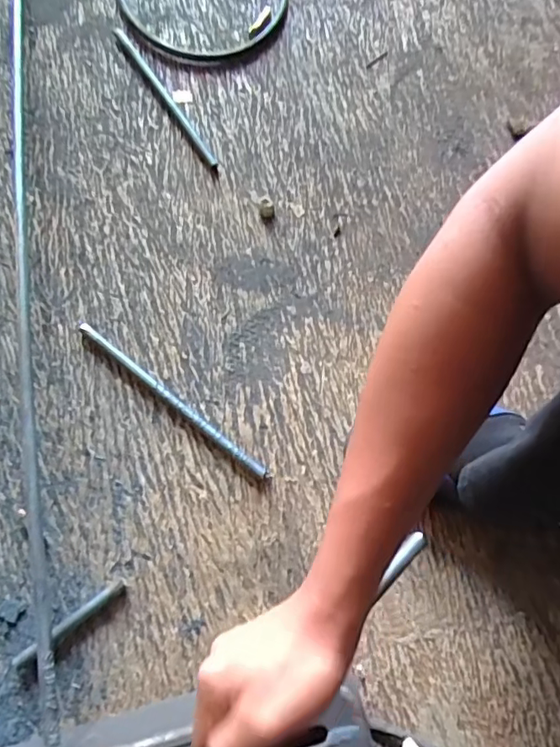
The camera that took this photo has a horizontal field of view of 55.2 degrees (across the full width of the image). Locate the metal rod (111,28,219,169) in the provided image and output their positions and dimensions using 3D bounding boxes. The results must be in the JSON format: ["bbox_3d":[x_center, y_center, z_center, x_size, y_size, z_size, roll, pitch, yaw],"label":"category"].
[{"bbox_3d":[-0.148,-0.352,0.674,0.011,0.007,0.248,-32,76,-11],"label":"metal rod"}]

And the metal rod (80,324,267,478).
[{"bbox_3d":[-0.114,0.026,0.557,0.246,0.012,0.014,36,74,9],"label":"metal rod"}]

